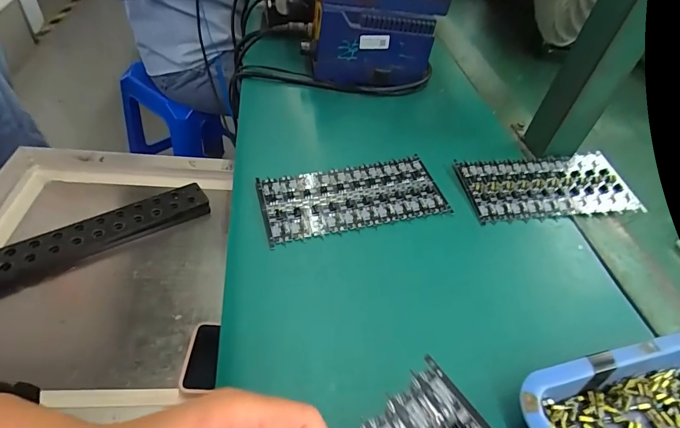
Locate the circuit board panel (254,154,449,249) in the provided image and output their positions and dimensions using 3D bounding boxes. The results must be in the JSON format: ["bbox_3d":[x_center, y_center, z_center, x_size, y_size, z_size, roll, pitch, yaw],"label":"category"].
[{"bbox_3d":[0.012,-0.017,0.350,0.163,0.005,0.073,-9,48,-14],"label":"circuit board panel"}]

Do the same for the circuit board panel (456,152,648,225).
[{"bbox_3d":[0.202,-0.027,0.376,0.163,0.009,0.076,-1,46,-11],"label":"circuit board panel"}]

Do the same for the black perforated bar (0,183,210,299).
[{"bbox_3d":[-0.325,0.029,0.524,0.285,0.034,0.056,-23,54,-29],"label":"black perforated bar"}]

